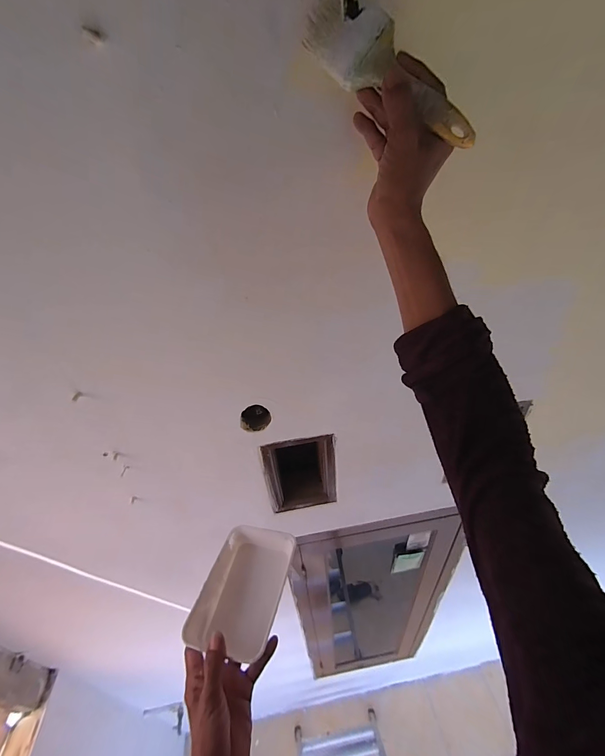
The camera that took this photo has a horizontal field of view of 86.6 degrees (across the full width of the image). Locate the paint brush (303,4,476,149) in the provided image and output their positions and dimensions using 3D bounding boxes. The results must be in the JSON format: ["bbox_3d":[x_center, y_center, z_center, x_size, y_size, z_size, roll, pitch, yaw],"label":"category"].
[{"bbox_3d":[0.086,-0.284,0.300,0.193,0.052,0.028,41,50,6],"label":"paint brush"}]

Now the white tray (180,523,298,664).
[{"bbox_3d":[-0.081,0.307,0.477,0.113,0.053,0.162,6,39,14],"label":"white tray"}]

